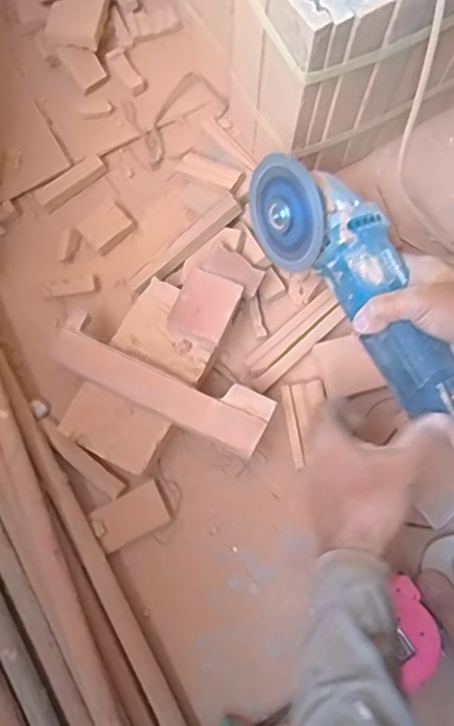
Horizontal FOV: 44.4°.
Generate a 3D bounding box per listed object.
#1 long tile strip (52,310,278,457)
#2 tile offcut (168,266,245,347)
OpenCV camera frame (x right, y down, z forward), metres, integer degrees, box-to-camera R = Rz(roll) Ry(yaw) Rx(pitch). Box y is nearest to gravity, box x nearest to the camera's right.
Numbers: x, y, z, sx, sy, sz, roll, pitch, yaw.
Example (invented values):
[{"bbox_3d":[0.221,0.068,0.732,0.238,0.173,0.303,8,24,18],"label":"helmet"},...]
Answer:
[{"bbox_3d":[-0.067,0.018,0.561,0.228,0.015,0.061,26,79,7],"label":"long tile strip"},{"bbox_3d":[-0.021,-0.060,0.574,0.060,0.017,0.065,23,78,6],"label":"tile offcut"}]

